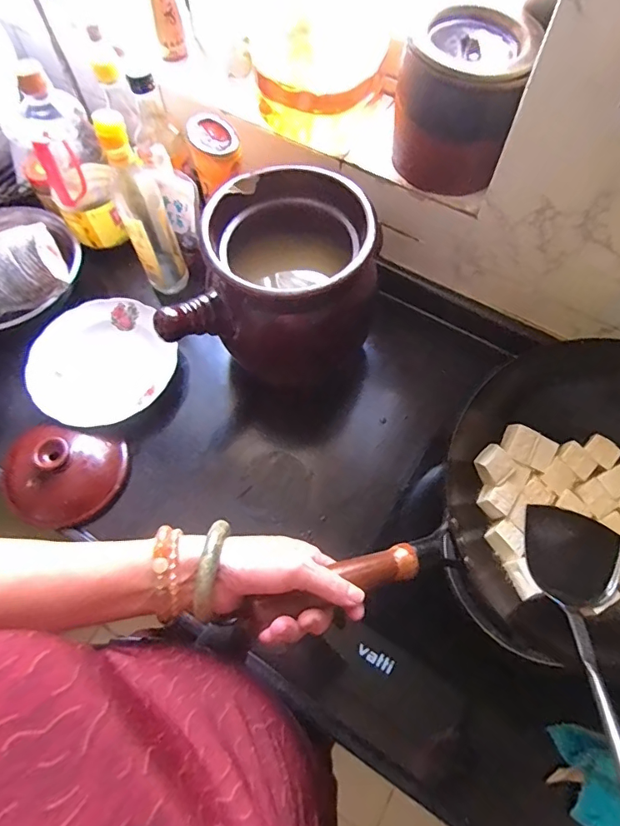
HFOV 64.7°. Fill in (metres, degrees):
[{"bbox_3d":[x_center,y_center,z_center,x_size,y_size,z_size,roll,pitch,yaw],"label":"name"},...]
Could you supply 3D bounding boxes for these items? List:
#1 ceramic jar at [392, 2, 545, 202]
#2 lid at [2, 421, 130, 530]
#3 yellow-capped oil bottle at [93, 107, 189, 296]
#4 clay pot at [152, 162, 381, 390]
[{"bbox_3d":[0.163,-0.345,0.553,0.131,0.143,0.117,15,67,8],"label":"ceramic jar"},{"bbox_3d":[-0.312,0.073,0.603,0.151,0.047,0.123,9,66,6],"label":"lid"},{"bbox_3d":[-0.218,-0.262,0.643,0.063,0.256,0.063,-18,66,-6],"label":"yellow-capped oil bottle"},{"bbox_3d":[-0.049,-0.140,0.609,0.273,0.210,0.179,-32,69,-12],"label":"clay pot"}]

